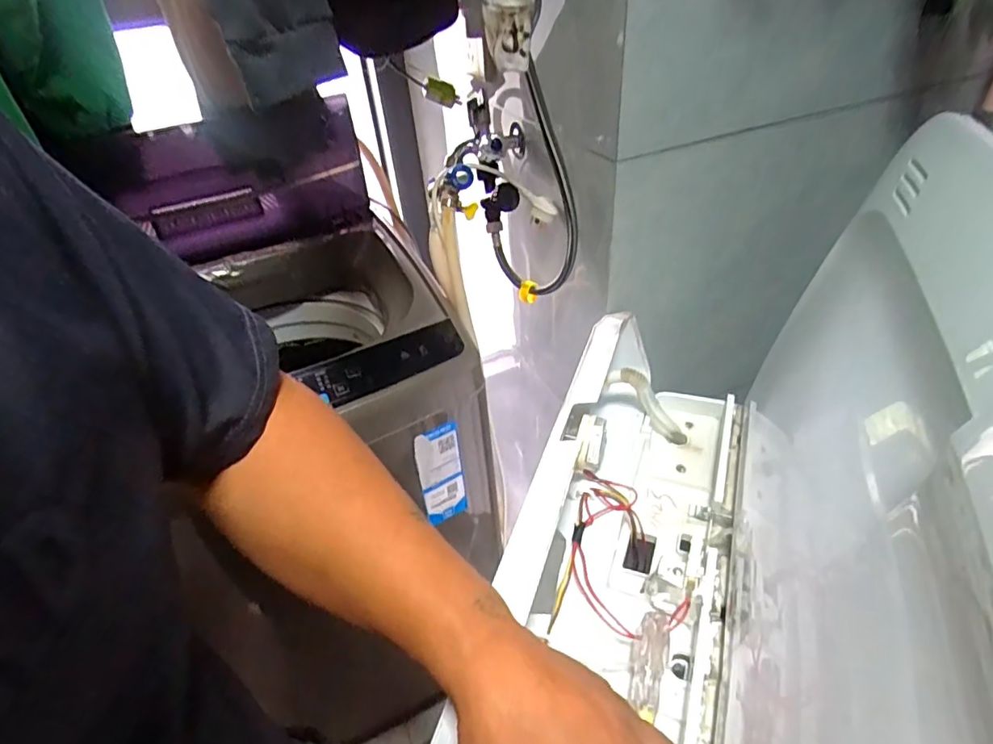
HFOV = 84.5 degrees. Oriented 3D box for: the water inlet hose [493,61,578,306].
[{"bbox_3d":[0.043,-0.210,0.668,0.058,0.280,0.153,-20,41,-15],"label":"water inlet hose"}]

